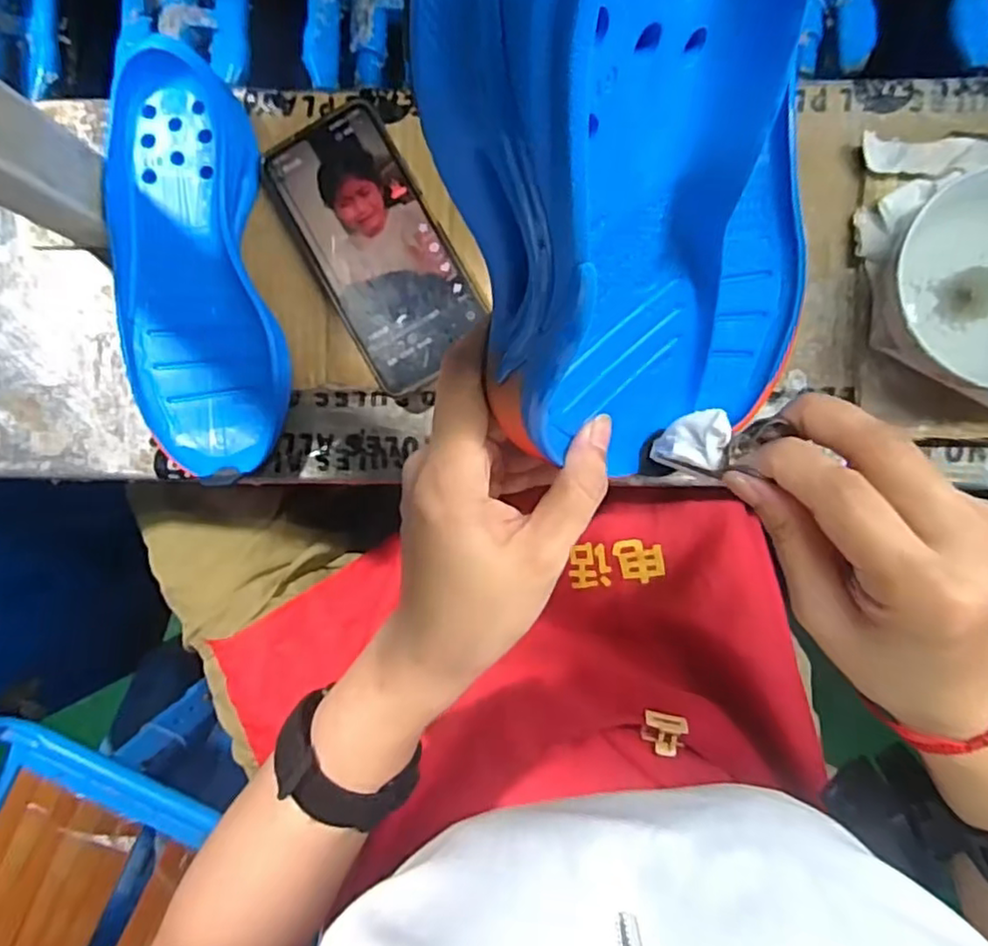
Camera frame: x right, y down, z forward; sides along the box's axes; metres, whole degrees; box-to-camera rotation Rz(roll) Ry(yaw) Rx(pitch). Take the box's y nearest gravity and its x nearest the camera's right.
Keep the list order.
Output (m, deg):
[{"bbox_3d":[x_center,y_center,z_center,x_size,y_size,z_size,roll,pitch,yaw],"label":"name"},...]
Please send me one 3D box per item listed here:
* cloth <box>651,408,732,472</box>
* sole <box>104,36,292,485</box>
[{"bbox_3d":[0.078,-0.014,0.260,0.031,0.007,0.025,14,121,33],"label":"cloth"},{"bbox_3d":[-0.176,-0.115,0.386,0.092,0.043,0.238,-8,91,3],"label":"sole"}]

